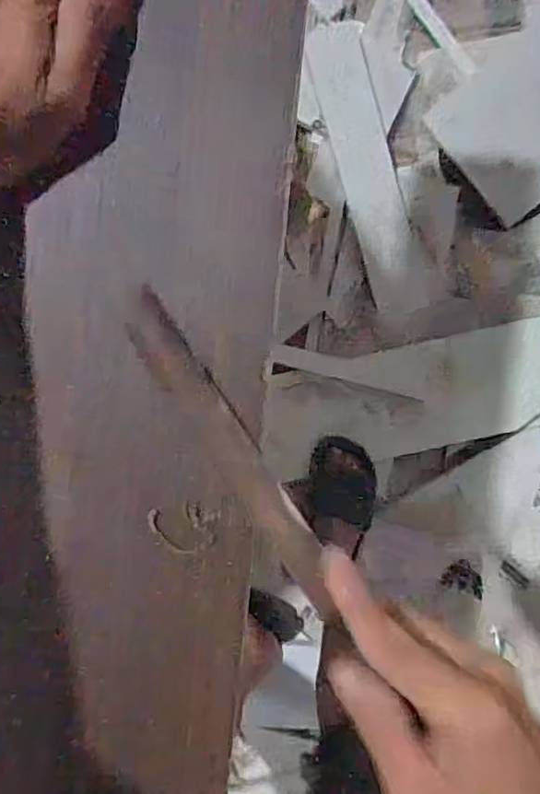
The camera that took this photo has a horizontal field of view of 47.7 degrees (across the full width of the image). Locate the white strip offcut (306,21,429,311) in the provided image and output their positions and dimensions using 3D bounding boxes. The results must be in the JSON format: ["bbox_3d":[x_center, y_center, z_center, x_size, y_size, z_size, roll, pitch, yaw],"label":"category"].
[{"bbox_3d":[0.164,-0.370,1.012,0.094,0.014,0.459,-17,102,0],"label":"white strip offcut"}]

